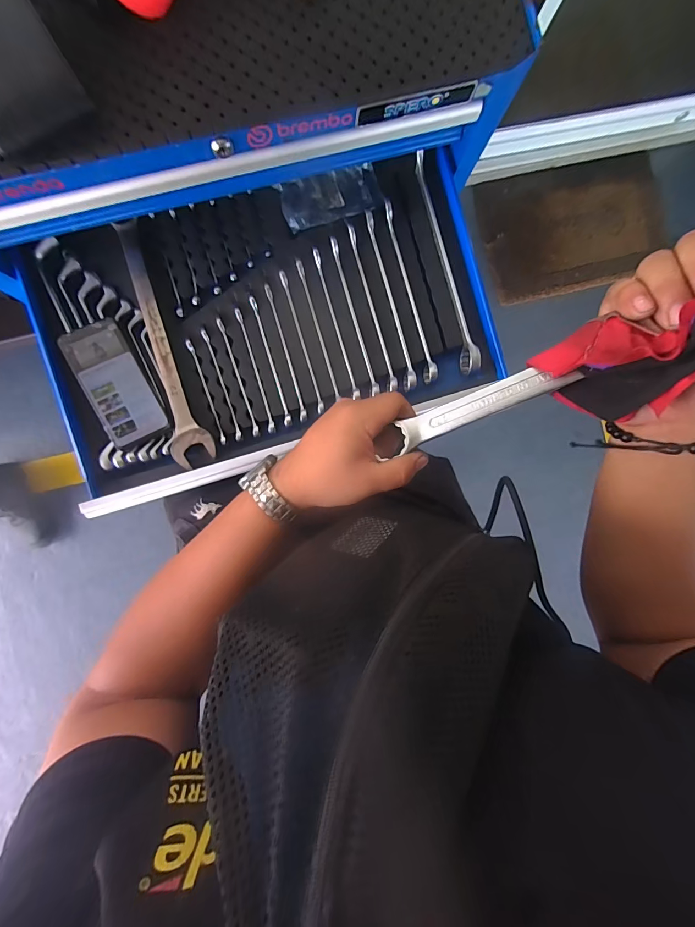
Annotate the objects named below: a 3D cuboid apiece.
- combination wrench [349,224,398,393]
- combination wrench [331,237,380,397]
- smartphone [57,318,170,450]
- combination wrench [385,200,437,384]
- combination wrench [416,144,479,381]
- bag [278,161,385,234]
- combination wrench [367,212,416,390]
[{"bbox_3d":[0.036,-0.215,0.524,0.016,0.012,0.234,-14,91,-5],"label":"combination wrench"},{"bbox_3d":[0.011,-0.203,0.521,0.014,0.018,0.216,-15,92,-5],"label":"combination wrench"},{"bbox_3d":[-0.304,-0.104,0.489,0.074,0.015,0.159,-27,93,-4],"label":"smartphone"},{"bbox_3d":[0.090,-0.236,0.525,0.016,0.024,0.247,-15,92,-5],"label":"combination wrench"},{"bbox_3d":[0.140,-0.276,0.533,0.018,0.038,0.301,-15,92,-5],"label":"combination wrench"},{"bbox_3d":[-0.021,-0.367,0.513,0.134,0.011,0.068,-17,92,-5],"label":"bag"},{"bbox_3d":[0.062,-0.225,0.525,0.018,0.014,0.247,-13,91,-5],"label":"combination wrench"}]

